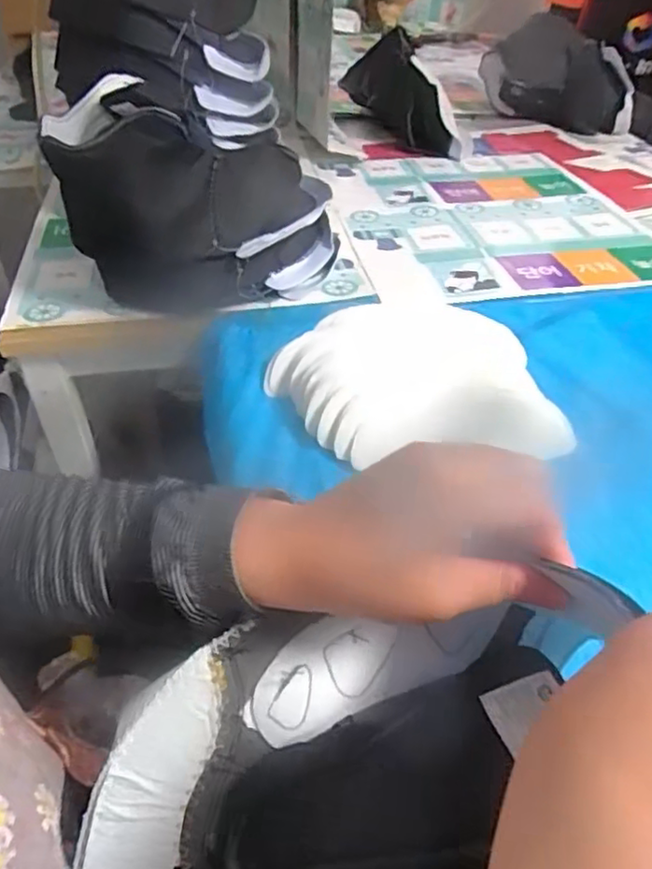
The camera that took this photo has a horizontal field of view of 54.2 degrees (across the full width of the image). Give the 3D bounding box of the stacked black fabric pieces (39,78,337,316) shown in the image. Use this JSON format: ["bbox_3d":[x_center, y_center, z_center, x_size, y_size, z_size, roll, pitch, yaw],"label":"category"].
[{"bbox_3d":[-0.123,-0.240,0.657,0.261,0.194,0.120,-5,42,-9],"label":"stacked black fabric pieces"}]

